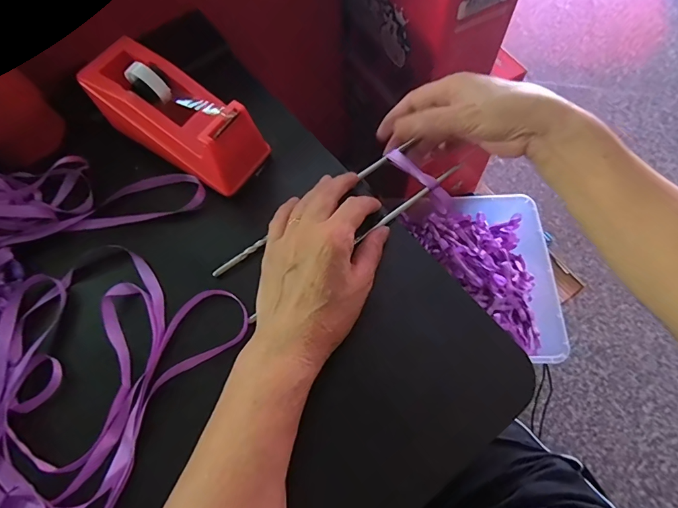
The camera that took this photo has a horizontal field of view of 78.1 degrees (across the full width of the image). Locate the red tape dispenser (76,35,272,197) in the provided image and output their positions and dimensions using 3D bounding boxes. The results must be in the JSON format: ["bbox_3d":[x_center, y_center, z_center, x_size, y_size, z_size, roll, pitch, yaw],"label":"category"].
[{"bbox_3d":[-0.143,-0.118,0.359,0.159,0.060,0.065,31,70,15],"label":"red tape dispenser"}]

